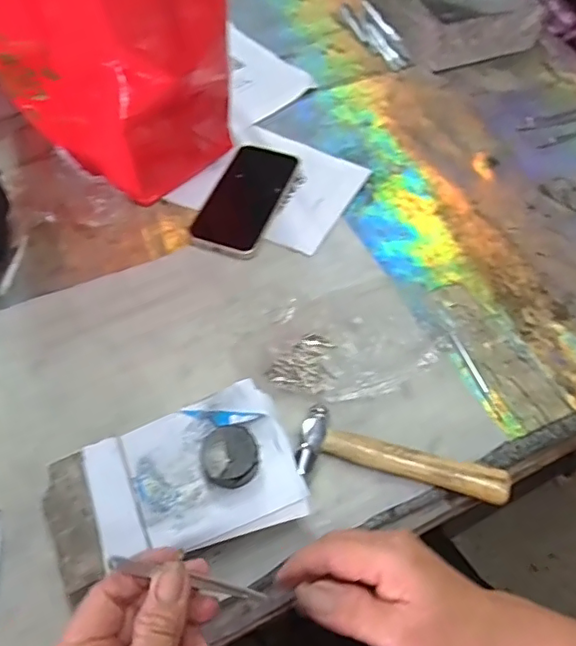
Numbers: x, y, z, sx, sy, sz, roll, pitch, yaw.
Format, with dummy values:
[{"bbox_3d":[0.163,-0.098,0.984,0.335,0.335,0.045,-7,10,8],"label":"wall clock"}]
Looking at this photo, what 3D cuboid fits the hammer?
[{"bbox_3d":[0.087,0.103,0.432,0.155,0.022,0.051,11,58,5],"label":"hammer"}]

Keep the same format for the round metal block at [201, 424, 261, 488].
[{"bbox_3d":[-0.039,0.090,0.381,0.038,0.014,0.040,1,58,-1],"label":"round metal block"}]

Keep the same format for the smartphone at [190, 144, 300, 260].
[{"bbox_3d":[-0.044,-0.132,0.582,0.072,0.006,0.156,17,59,9],"label":"smartphone"}]

